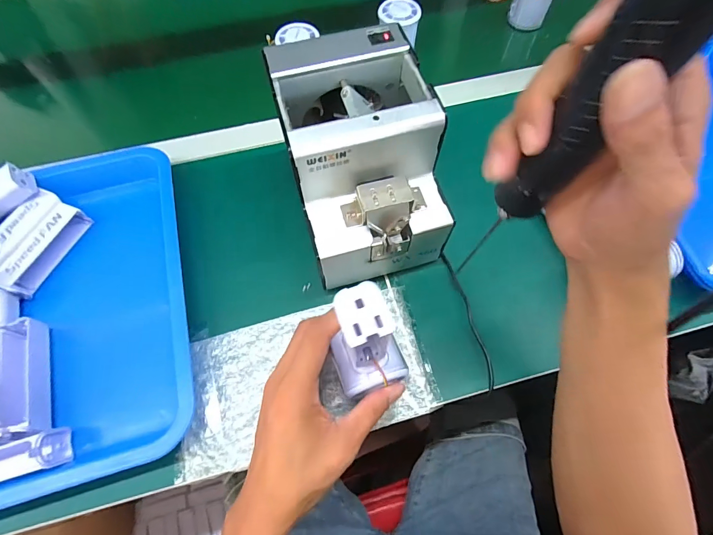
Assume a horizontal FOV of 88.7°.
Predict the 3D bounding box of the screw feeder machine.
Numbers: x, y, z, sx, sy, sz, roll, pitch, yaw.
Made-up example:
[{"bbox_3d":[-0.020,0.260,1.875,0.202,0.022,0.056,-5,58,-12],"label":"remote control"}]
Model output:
[{"bbox_3d":[0.004,-0.094,0.350,0.129,0.149,0.179,-17,66,-7],"label":"screw feeder machine"}]

